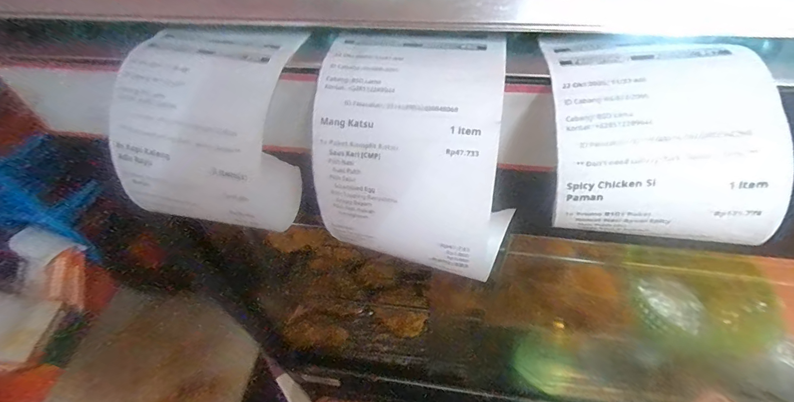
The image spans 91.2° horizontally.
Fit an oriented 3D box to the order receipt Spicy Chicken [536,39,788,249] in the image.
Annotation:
[{"bbox_3d":[0.105,-0.026,0.161,0.082,0.049,0.062,7,53,11],"label":"order receipt Spicy Chicken"}]

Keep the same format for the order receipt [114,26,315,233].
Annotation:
[{"bbox_3d":[-0.092,-0.026,0.210,0.087,0.102,0.070,6,53,10],"label":"order receipt"}]

